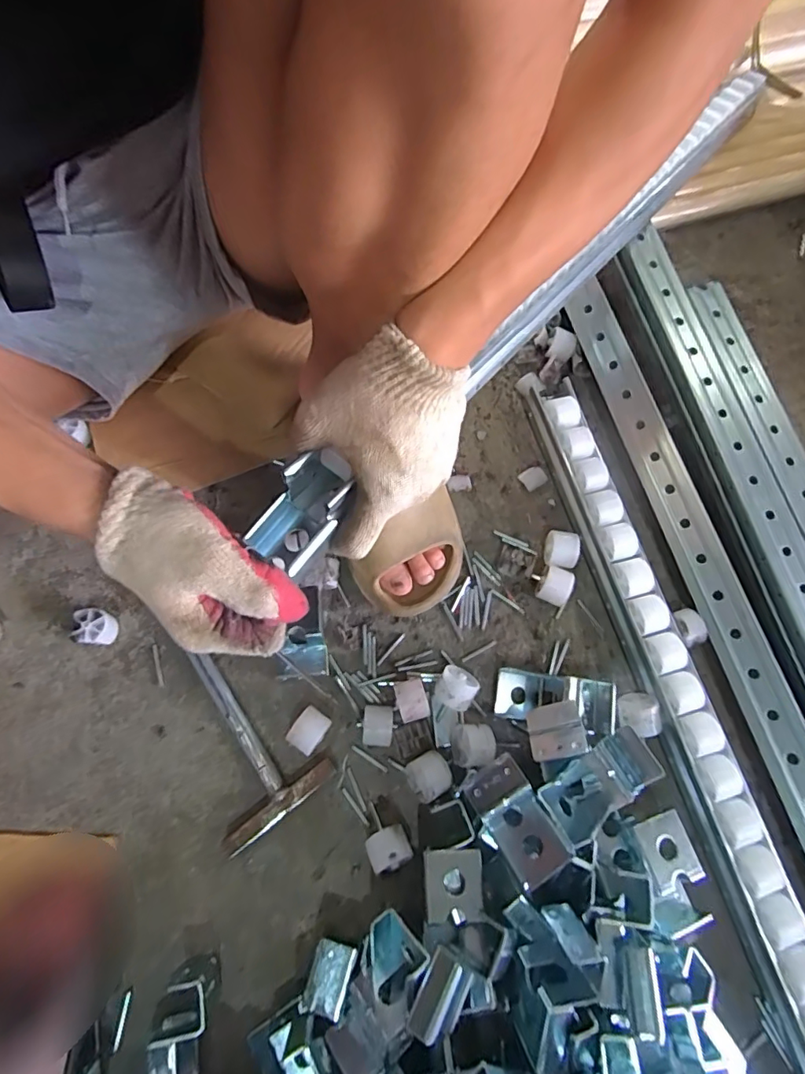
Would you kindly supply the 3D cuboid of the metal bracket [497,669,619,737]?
[{"bbox_3d":[0.138,0.147,0.471,0.099,0.028,0.044,3,70,24],"label":"metal bracket"}]

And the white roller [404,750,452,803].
[{"bbox_3d":[0.022,0.205,0.449,0.034,0.031,0.034,-28,77,-10],"label":"white roller"}]

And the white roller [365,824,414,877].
[{"bbox_3d":[-0.011,0.258,0.433,0.033,0.035,0.032,-25,77,-9],"label":"white roller"}]

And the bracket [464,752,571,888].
[{"bbox_3d":[0.086,0.219,0.400,0.046,0.040,0.087,-29,75,-11],"label":"bracket"}]

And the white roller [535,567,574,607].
[{"bbox_3d":[0.146,0.048,0.498,0.030,0.030,0.028,24,74,5],"label":"white roller"}]

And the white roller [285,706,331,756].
[{"bbox_3d":[-0.082,0.169,0.457,0.027,0.028,0.035,33,75,7],"label":"white roller"}]

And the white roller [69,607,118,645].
[{"bbox_3d":[-0.279,0.083,0.476,0.033,0.029,0.031,1,74,-2],"label":"white roller"}]

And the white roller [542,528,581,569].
[{"bbox_3d":[0.155,0.015,0.514,0.028,0.032,0.036,12,74,1],"label":"white roller"}]

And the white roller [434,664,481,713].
[{"bbox_3d":[0.047,0.137,0.469,0.034,0.034,0.037,29,75,6],"label":"white roller"}]

